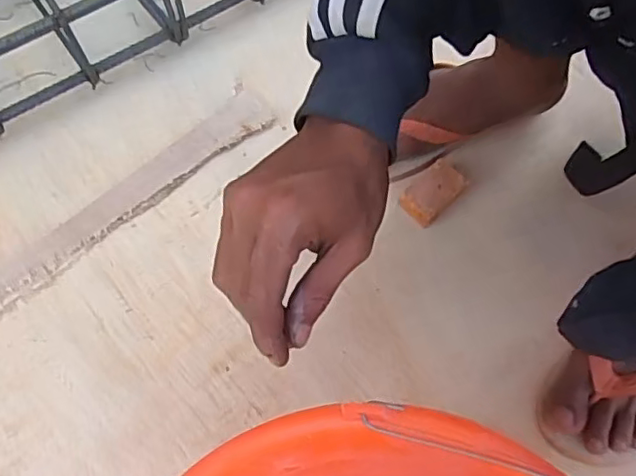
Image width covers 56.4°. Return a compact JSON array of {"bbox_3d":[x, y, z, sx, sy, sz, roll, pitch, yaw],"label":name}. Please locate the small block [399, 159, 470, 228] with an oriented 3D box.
[{"bbox_3d":[0.106,-0.043,0.550,0.064,0.019,0.038,-42,73,-18],"label":"small block"}]

